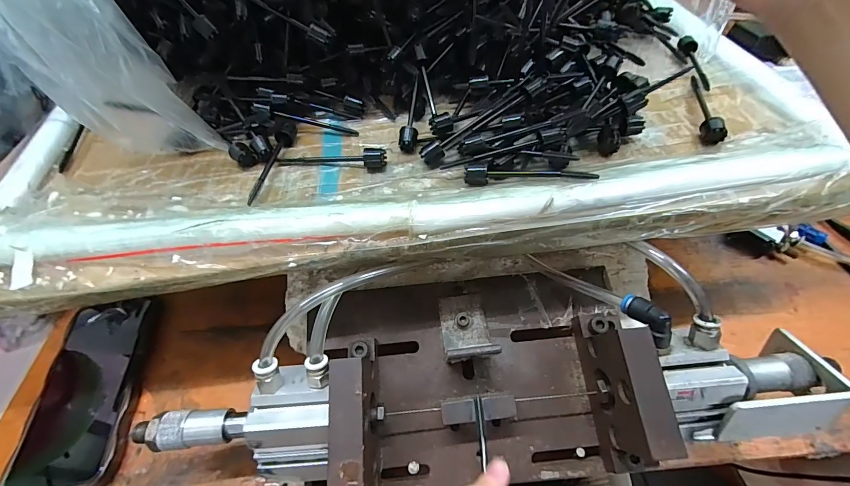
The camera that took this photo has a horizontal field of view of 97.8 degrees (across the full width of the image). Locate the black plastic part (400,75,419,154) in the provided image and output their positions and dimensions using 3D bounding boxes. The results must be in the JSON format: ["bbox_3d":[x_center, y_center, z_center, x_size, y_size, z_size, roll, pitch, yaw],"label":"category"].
[{"bbox_3d":[-0.010,-0.107,0.306,0.013,0.010,0.069,4,70,6],"label":"black plastic part"}]

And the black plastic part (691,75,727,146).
[{"bbox_3d":[0.226,-0.111,0.300,0.013,0.012,0.088,12,54,11],"label":"black plastic part"}]

